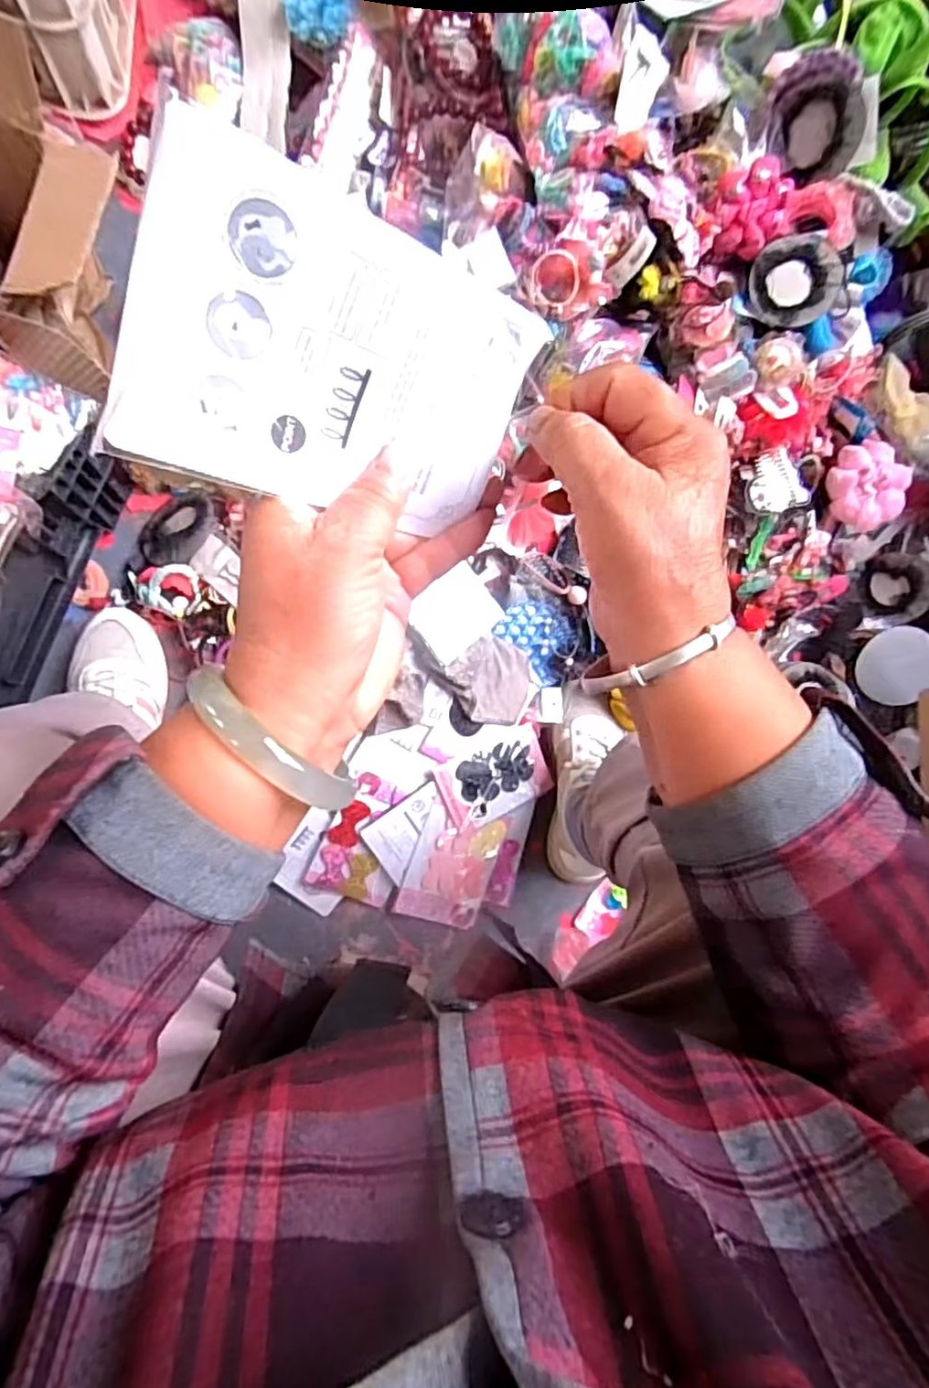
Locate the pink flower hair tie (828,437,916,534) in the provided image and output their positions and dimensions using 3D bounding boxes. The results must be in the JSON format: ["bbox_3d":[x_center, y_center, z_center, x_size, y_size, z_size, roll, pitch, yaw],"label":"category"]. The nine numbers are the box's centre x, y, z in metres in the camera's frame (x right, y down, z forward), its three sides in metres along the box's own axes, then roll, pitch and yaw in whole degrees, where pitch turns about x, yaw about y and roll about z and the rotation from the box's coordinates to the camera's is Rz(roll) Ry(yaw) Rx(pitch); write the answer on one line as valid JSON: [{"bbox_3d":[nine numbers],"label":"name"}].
[{"bbox_3d":[0.477,-0.247,0.785,0.082,0.044,0.099,-24,90,-10],"label":"pink flower hair tie"}]

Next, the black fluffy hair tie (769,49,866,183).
[{"bbox_3d":[0.360,-0.586,0.675,0.105,0.084,0.018,49,41,-22],"label":"black fluffy hair tie"}]

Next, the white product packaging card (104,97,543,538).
[{"bbox_3d":[-0.043,-0.112,0.235,0.136,0.011,0.096,10,117,-35],"label":"white product packaging card"}]

